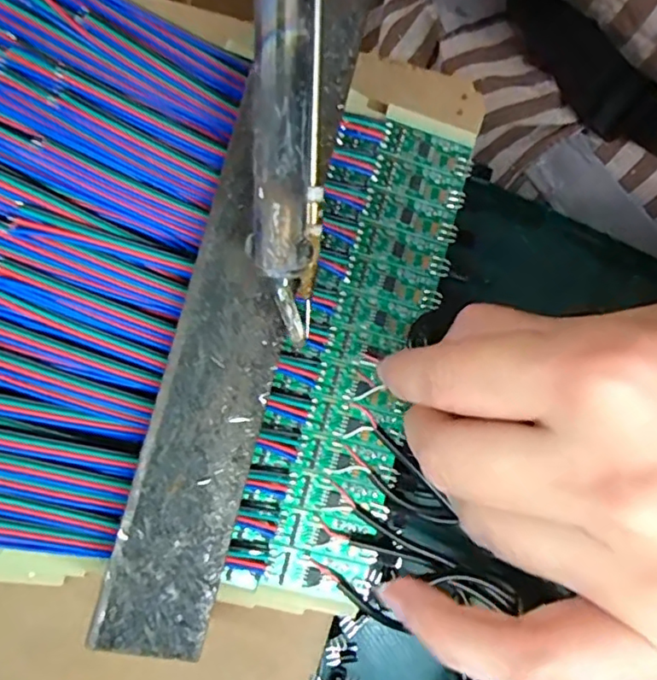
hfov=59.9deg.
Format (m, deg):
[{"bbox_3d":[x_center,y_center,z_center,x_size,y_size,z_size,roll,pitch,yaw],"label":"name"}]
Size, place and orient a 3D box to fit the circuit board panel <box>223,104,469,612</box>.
[{"bbox_3d":[0.008,0.003,0.188,0.043,0.010,0.159,15,83,4],"label":"circuit board panel"}]

